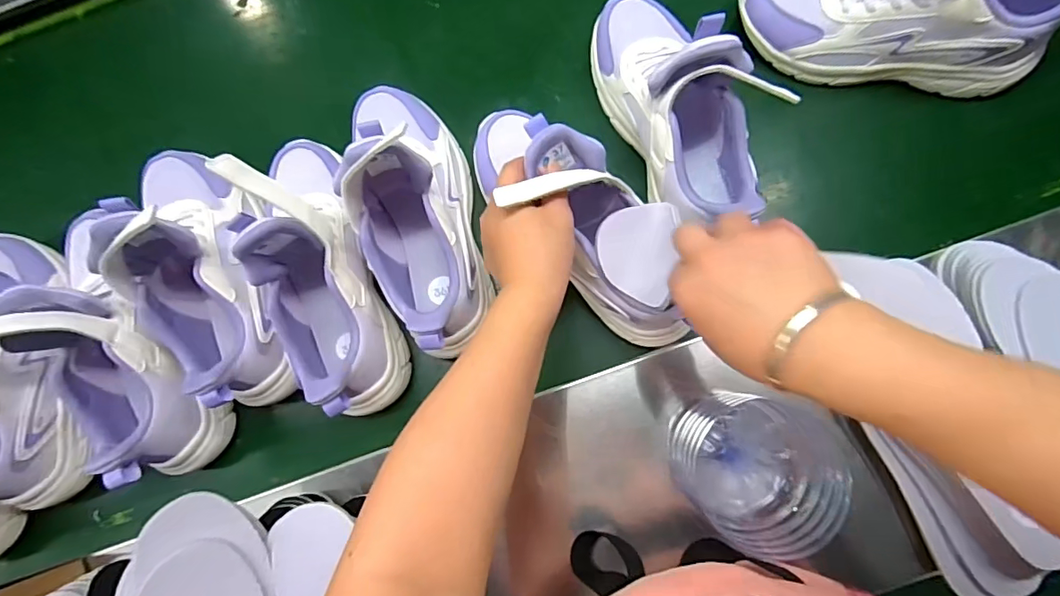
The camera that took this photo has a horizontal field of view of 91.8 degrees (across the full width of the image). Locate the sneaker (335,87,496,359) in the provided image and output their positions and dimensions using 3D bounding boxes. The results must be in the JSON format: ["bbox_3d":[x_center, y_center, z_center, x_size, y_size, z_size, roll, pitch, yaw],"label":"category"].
[{"bbox_3d":[-0.098,-0.081,0.443,0.088,0.121,0.253,-15,82,1],"label":"sneaker"}]

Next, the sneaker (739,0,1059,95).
[{"bbox_3d":[0.321,-0.253,0.438,0.253,0.142,0.085,9,83,4],"label":"sneaker"}]

